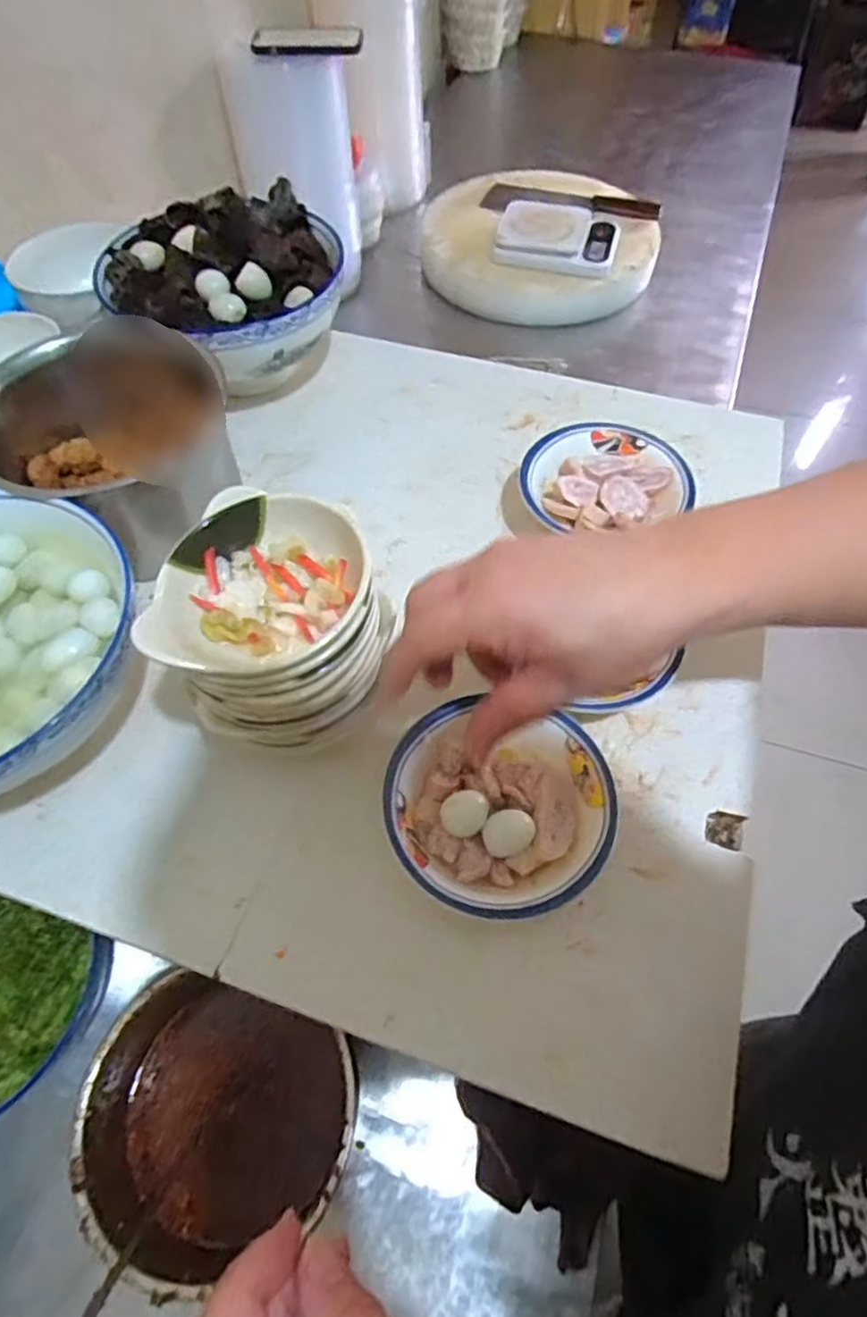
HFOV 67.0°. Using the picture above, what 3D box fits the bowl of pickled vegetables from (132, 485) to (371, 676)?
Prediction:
[{"bbox_3d":[-0.086,-0.038,0.335,0.100,0.040,0.105,-4,61,2],"label":"bowl of pickled vegetables"}]

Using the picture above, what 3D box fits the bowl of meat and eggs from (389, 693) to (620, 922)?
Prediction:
[{"bbox_3d":[0.040,0.087,0.374,0.122,0.046,0.115,-2,61,3],"label":"bowl of meat and eggs"}]

